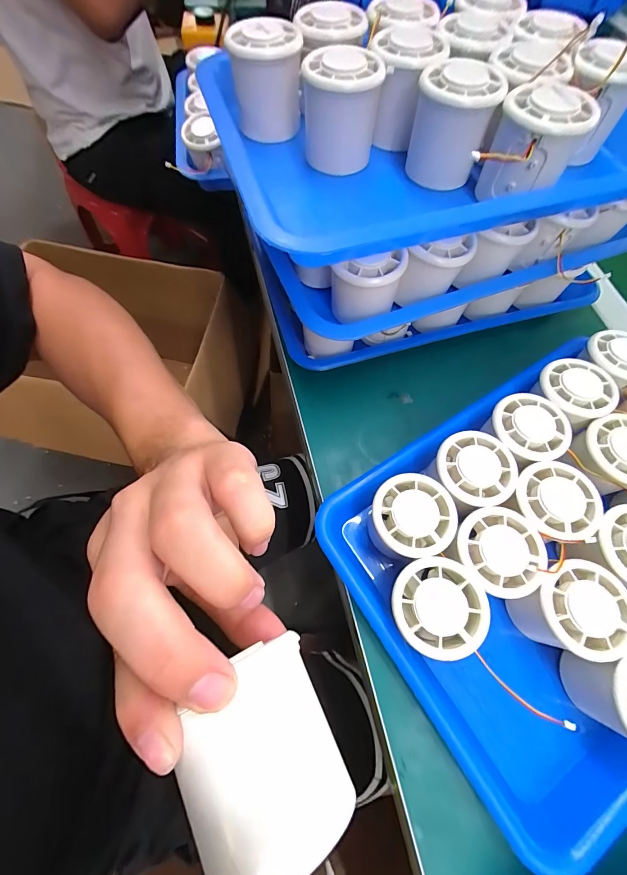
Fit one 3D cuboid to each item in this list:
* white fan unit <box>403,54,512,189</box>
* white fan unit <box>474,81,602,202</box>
[{"bbox_3d":[0.103,-0.233,0.266,0.056,0.061,0.054,1,67,-1],"label":"white fan unit"},{"bbox_3d":[0.152,-0.202,0.248,0.056,0.054,0.066,30,69,10],"label":"white fan unit"}]

